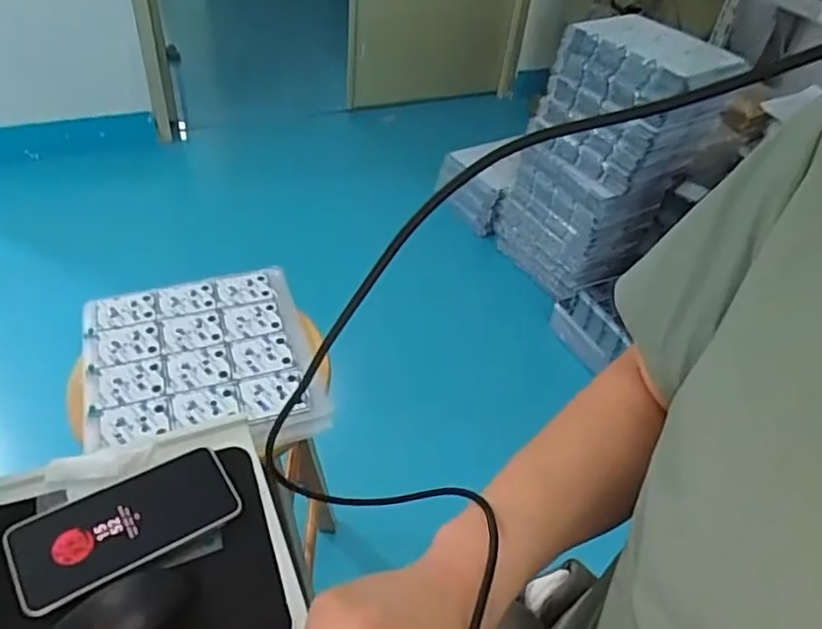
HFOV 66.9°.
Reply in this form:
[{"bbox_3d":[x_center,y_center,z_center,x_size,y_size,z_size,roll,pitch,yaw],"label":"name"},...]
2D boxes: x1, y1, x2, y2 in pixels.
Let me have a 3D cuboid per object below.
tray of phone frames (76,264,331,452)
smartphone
[{"bbox_3d":[-0.243,0.049,0.713,0.242,0.022,0.259,-11,46,-19],"label":"tray of phone frames"},{"bbox_3d":[-0.223,0.164,0.492,0.164,0.015,0.089,-17,48,-29],"label":"smartphone"}]

